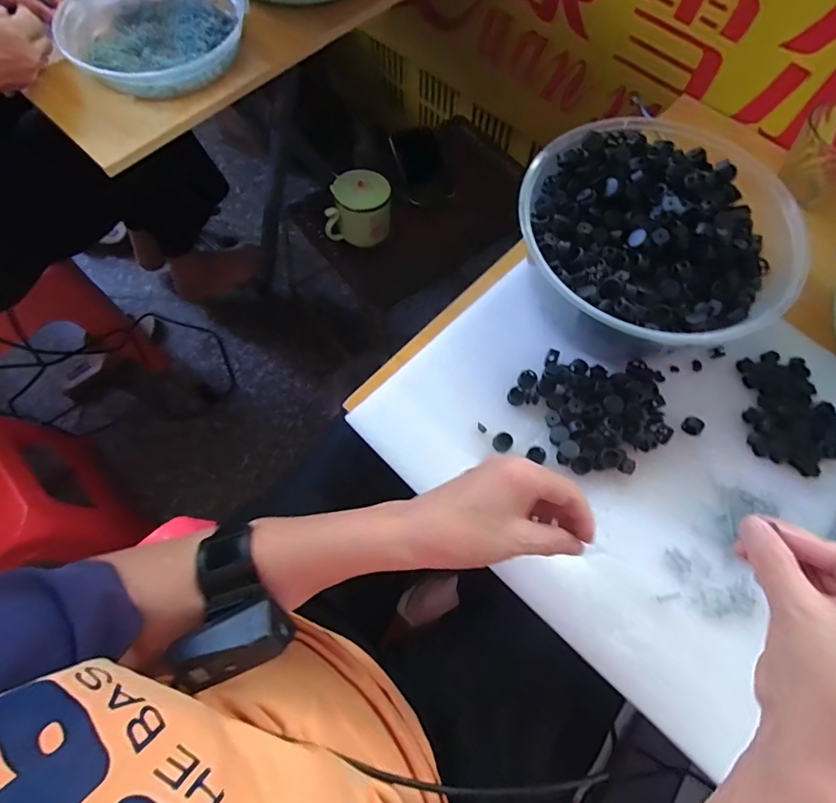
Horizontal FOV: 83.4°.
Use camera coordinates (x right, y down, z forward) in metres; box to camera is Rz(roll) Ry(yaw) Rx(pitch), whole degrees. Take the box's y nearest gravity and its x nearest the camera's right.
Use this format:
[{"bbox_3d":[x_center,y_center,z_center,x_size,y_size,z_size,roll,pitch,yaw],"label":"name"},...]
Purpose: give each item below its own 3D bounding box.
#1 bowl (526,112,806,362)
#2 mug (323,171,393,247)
[{"bbox_3d":[0.219,-0.154,0.460,0.238,0.089,0.235,0,69,-1],"label":"bowl"},{"bbox_3d":[-0.090,-0.299,0.730,0.096,0.080,0.074,7,69,2],"label":"mug"}]

